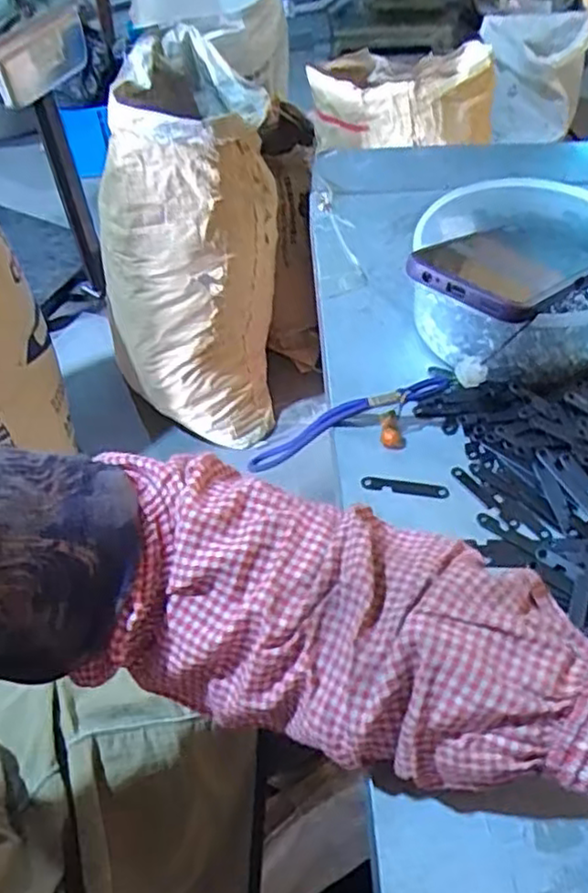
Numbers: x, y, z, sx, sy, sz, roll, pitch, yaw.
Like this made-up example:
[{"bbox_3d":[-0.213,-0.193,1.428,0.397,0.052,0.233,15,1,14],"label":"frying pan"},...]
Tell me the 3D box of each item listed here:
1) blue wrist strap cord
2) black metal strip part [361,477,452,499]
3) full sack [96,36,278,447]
[{"bbox_3d":[0.032,-0.017,0.462,0.142,0.019,0.011,-24,51,15],"label":"blue wrist strap cord"},{"bbox_3d":[0.068,0.025,0.429,0.052,0.006,0.010,8,53,9],"label":"black metal strip part"},{"bbox_3d":[-0.191,-0.344,1.283,0.254,0.772,0.283,13,55,10],"label":"full sack"}]

